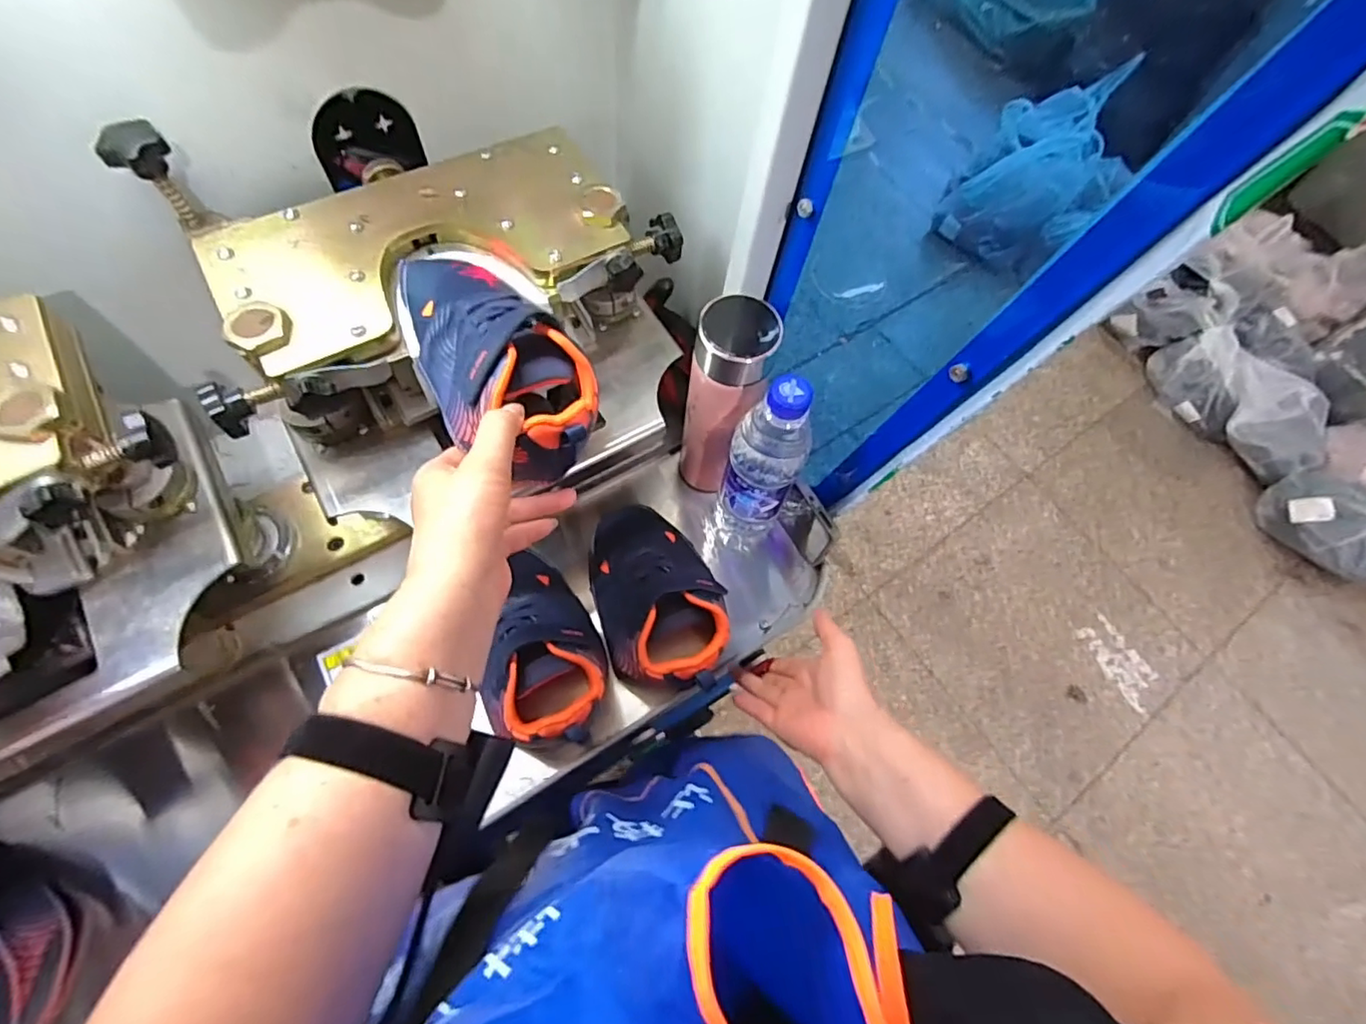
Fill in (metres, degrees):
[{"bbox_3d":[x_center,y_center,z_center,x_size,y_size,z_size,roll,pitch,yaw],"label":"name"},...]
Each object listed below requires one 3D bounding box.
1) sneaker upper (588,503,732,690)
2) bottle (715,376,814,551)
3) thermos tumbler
[{"bbox_3d":[-0.024,0.073,0.548,0.114,0.071,0.191,-16,69,-12],"label":"sneaker upper"},{"bbox_3d":[0.065,-0.028,0.527,0.065,0.253,0.056,22,67,4],"label":"bottle"},{"bbox_3d":[0.034,-0.100,0.539,0.060,0.204,0.077,18,66,2],"label":"thermos tumbler"}]

